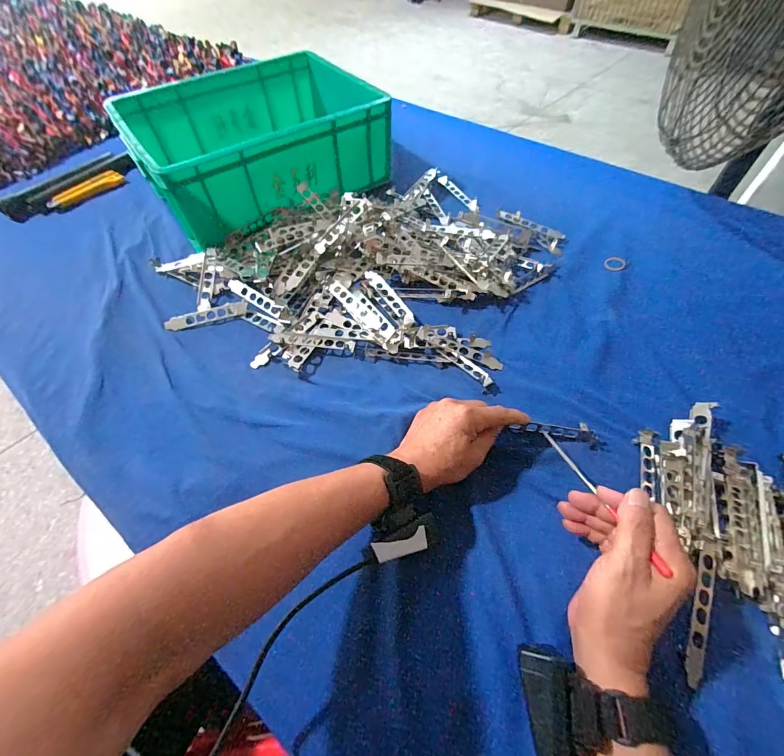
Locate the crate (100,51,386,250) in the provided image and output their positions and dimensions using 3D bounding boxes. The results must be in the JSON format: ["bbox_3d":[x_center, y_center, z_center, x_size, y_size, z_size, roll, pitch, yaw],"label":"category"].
[{"bbox_3d":[-0.244,-0.440,0.686,0.394,0.135,0.305,-29,62,-16],"label":"crate"}]

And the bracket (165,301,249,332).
[{"bbox_3d":[-0.272,-0.092,0.540,0.117,0.006,0.027,-14,58,-8],"label":"bracket"}]

